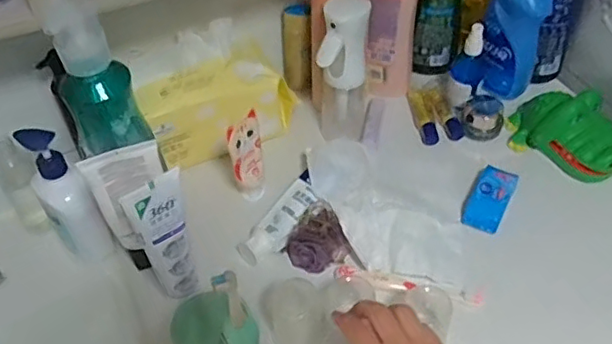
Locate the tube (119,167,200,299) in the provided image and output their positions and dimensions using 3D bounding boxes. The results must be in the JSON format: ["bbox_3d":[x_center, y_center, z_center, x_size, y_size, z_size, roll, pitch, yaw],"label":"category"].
[{"bbox_3d":[-0.129,0.061,0.551,0.049,0.141,0.042,-16,50,-13],"label":"tube"}]

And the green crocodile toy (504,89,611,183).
[{"bbox_3d":[0.327,-0.053,0.735,0.149,0.064,0.083,31,55,26],"label":"green crocodile toy"}]

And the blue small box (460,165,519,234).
[{"bbox_3d":[0.215,0.030,0.697,0.045,0.022,0.088,22,52,20],"label":"blue small box"}]

